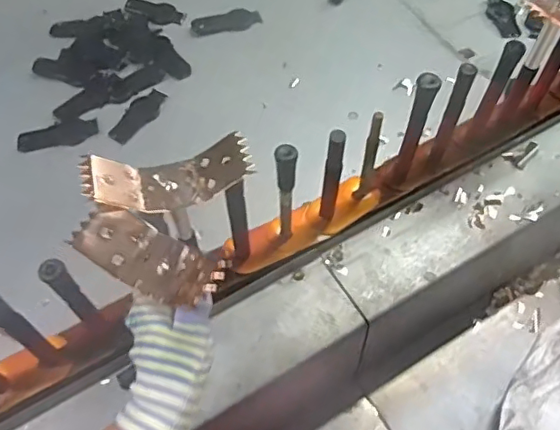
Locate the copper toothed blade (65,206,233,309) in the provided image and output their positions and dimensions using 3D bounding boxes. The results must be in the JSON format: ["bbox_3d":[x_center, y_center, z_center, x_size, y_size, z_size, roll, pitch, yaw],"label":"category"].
[{"bbox_3d":[-0.087,0.029,0.382,0.111,0.025,0.042,22,62,20],"label":"copper toothed blade"}]

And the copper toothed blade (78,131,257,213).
[{"bbox_3d":[-0.083,-0.032,0.420,0.118,0.031,0.046,-14,59,-12],"label":"copper toothed blade"}]

